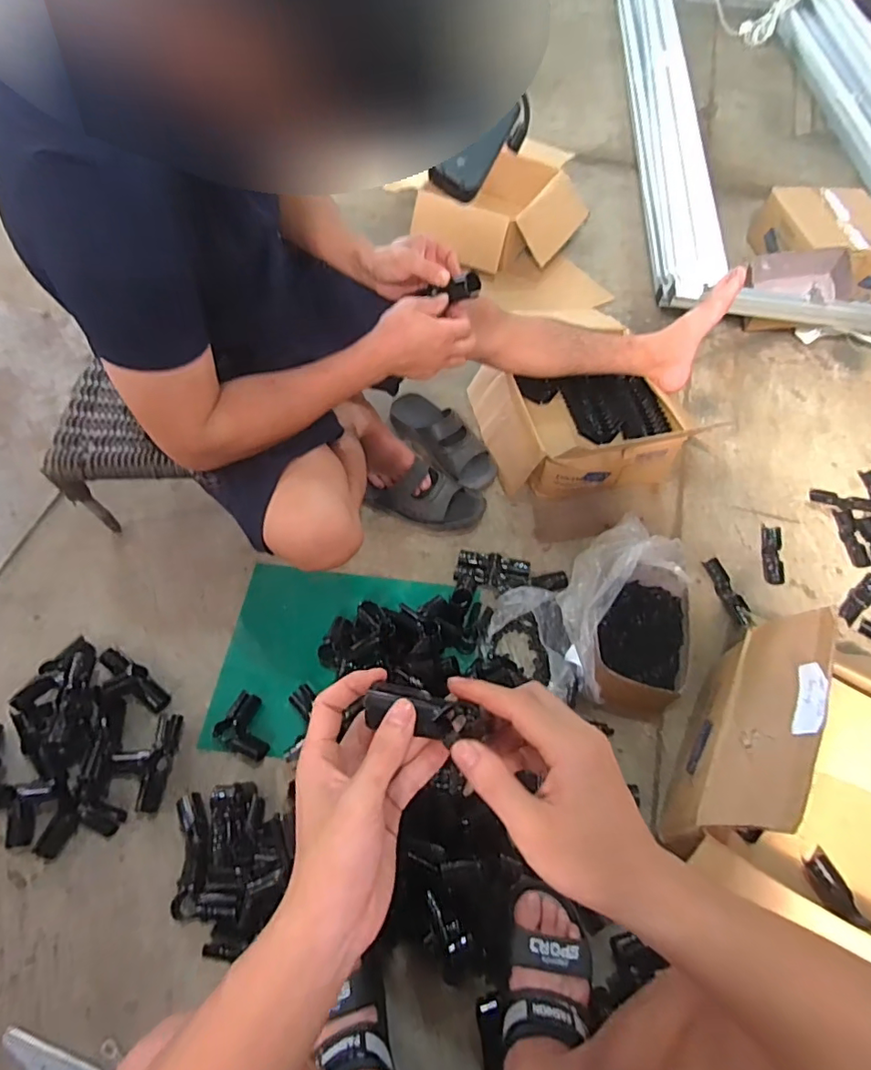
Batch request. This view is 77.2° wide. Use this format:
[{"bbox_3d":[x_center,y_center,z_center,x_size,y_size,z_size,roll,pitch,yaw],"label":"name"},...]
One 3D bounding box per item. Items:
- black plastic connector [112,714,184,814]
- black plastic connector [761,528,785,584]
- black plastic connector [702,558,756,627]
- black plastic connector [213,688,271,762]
[{"bbox_3d":[-0.422,0.323,0.786,0.078,0.027,0.128,7,59,2],"label":"black plastic connector"},{"bbox_3d":[0.642,0.036,1.036,0.037,0.023,0.121,13,60,5],"label":"black plastic connector"},{"bbox_3d":[0.532,0.104,0.991,0.032,0.014,0.135,-15,61,-11],"label":"black plastic connector"},{"bbox_3d":[-0.276,0.280,0.806,0.084,0.030,0.075,27,62,13],"label":"black plastic connector"}]

